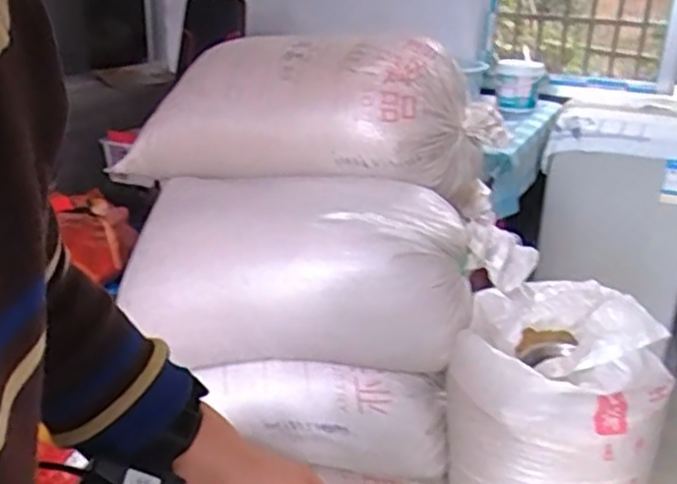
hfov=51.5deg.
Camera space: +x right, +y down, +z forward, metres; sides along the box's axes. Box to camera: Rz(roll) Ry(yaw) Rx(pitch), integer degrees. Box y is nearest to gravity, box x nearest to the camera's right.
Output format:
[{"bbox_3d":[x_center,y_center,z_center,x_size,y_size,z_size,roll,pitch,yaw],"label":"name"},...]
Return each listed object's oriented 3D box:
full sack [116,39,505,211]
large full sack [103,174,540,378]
[{"bbox_3d":[-0.067,-0.270,1.520,0.838,0.300,0.268,4,22,6],"label":"full sack"},{"bbox_3d":[-0.059,0.074,1.386,0.822,0.358,0.290,6,22,11],"label":"large full sack"}]

